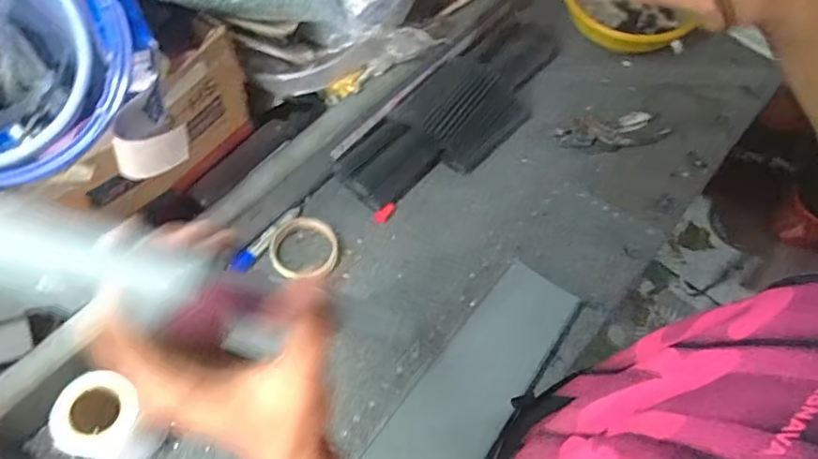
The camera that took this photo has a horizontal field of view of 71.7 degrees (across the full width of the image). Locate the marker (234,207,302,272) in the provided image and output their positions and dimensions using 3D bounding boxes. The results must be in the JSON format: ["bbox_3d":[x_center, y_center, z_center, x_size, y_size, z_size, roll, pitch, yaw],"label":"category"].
[{"bbox_3d":[-0.188,0.011,0.746,0.022,0.024,0.112,34,64,15],"label":"marker"}]

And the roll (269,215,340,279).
[{"bbox_3d":[-0.138,0.022,0.751,0.090,0.022,0.082,1,60,-2],"label":"roll"}]

